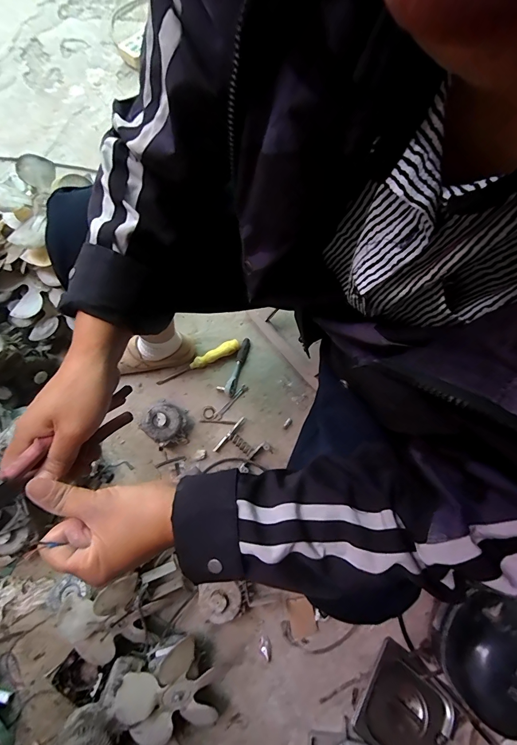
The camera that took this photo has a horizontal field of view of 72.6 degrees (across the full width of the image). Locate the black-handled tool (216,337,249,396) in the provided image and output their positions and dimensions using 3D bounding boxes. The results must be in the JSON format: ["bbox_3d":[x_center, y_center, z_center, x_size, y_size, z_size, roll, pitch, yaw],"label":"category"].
[{"bbox_3d":[-0.054,-0.015,0.834,0.037,0.021,0.147,19,73,4],"label":"black-handled tool"}]

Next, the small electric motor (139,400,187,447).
[{"bbox_3d":[-0.194,0.115,0.760,0.093,0.075,0.085,42,76,10],"label":"small electric motor"}]

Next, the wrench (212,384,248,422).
[{"bbox_3d":[-0.064,0.070,0.814,0.017,0.004,0.105,43,76,10],"label":"wrench"}]

